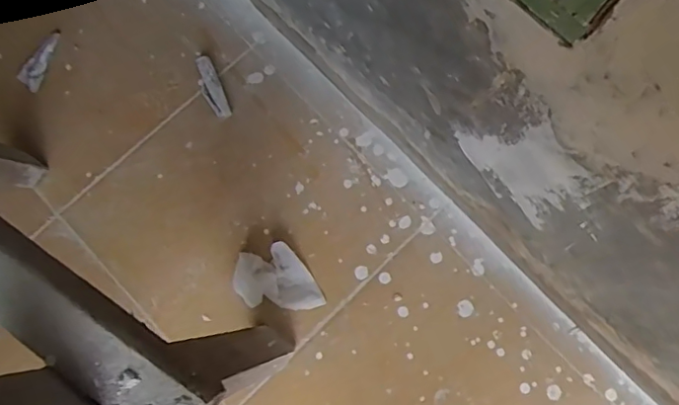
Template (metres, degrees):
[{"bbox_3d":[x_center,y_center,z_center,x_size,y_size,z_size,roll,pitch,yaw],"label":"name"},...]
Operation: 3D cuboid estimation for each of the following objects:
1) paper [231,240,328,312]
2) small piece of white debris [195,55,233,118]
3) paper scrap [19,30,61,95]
[{"bbox_3d":[-0.088,0.109,0.831,0.127,0.031,0.091,4,78,1],"label":"paper"},{"bbox_3d":[-0.205,-0.185,0.903,0.034,0.018,0.105,-22,79,-4],"label":"small piece of white debris"},{"bbox_3d":[-0.480,-0.230,0.901,0.031,0.022,0.109,13,78,3],"label":"paper scrap"}]

